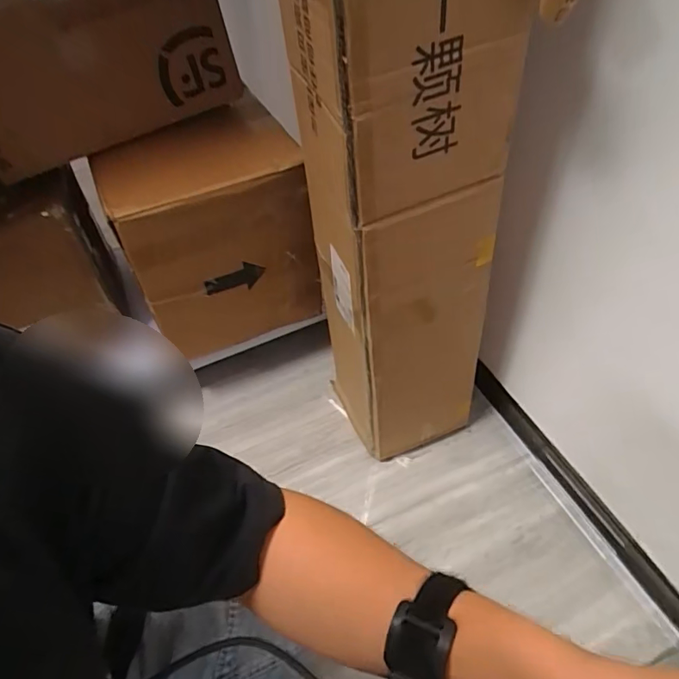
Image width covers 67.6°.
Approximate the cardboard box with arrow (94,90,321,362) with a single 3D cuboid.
[{"bbox_3d":[-0.212,-0.170,0.891,0.294,0.333,0.214,-21,52,-15],"label":"cardboard box with arrow"}]

